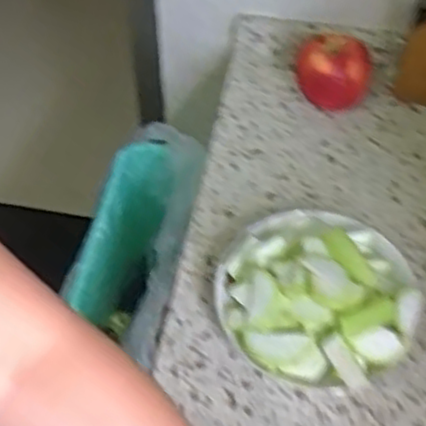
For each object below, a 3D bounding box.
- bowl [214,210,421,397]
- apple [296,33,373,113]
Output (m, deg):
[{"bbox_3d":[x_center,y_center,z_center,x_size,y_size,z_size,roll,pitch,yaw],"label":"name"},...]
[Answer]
[{"bbox_3d":[0.087,0.065,0.613,0.162,0.059,0.159,0,54,0],"label":"bowl"},{"bbox_3d":[0.126,-0.145,0.758,0.077,0.068,0.059,11,54,8],"label":"apple"}]

